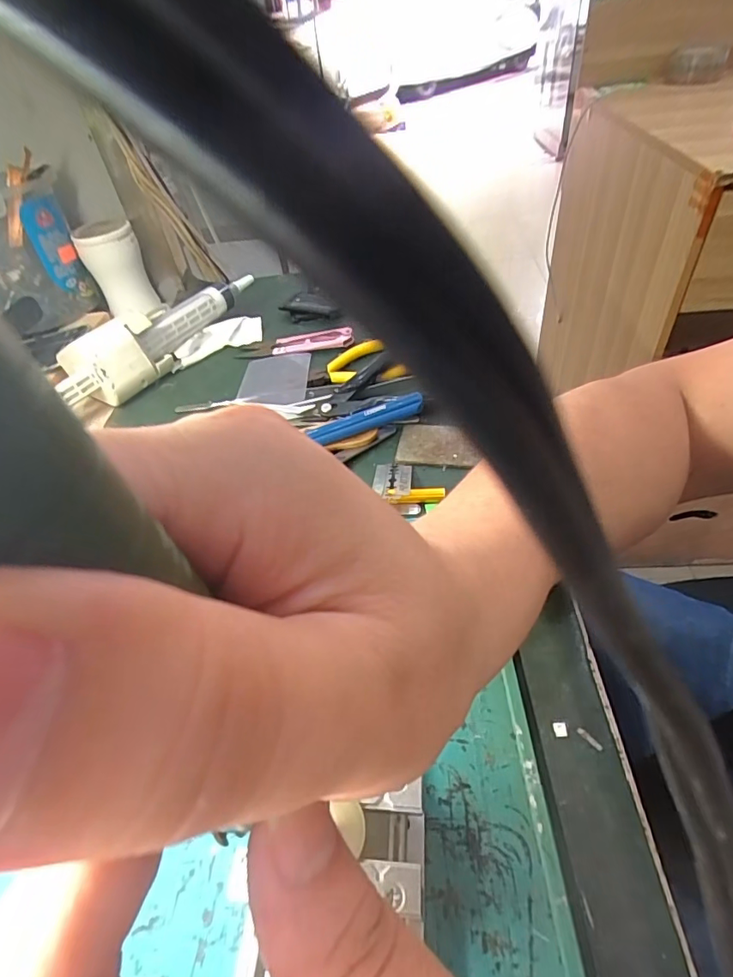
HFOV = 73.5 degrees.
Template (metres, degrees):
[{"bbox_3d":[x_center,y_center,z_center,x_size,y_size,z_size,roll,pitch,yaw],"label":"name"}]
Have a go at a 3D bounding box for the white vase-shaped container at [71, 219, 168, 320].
[{"bbox_3d":[-0.243,-0.213,0.485,0.050,0.082,0.048,-34,51,-23],"label":"white vase-shaped container"}]

